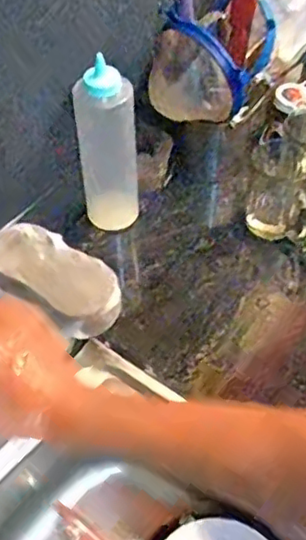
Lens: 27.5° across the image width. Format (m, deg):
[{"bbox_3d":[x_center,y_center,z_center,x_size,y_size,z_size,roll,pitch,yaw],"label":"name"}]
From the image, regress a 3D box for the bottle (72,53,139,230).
[{"bbox_3d":[-0.056,-0.145,0.765,0.054,0.222,0.063,29,56,22],"label":"bottle"}]

